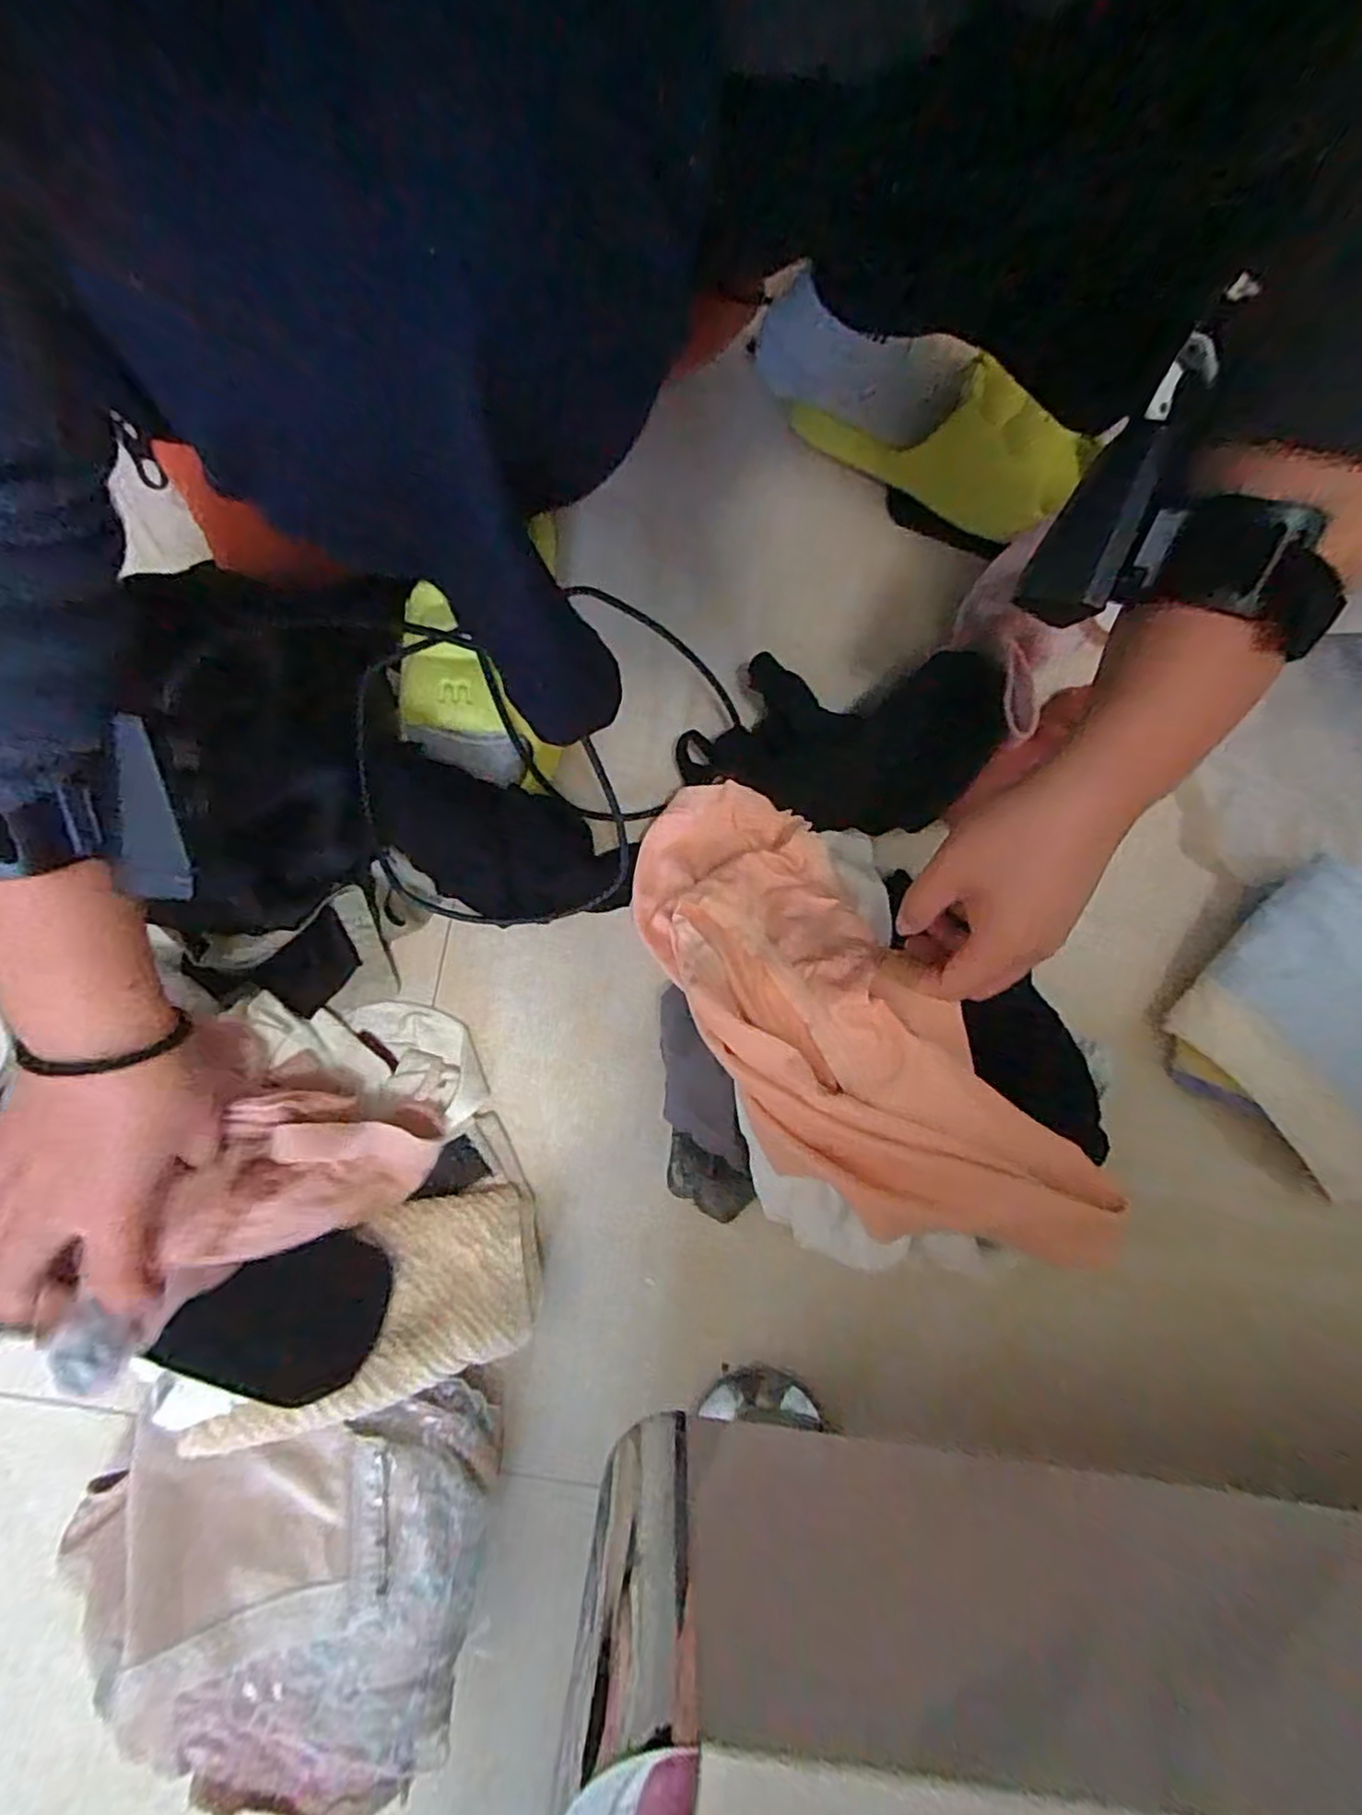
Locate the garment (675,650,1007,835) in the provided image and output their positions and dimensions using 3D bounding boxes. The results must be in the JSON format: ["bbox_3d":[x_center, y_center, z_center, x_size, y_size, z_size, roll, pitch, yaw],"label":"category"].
[{"bbox_3d":[0.105,-0.113,0.475,0.206,0.029,0.122,-1,79,0],"label":"garment"}]

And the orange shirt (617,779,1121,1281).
[{"bbox_3d":[0.080,0.062,0.397,0.128,0.069,0.321,-35,66,-6],"label":"orange shirt"}]

